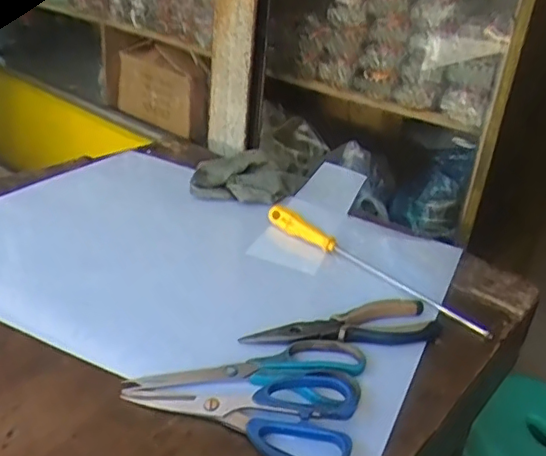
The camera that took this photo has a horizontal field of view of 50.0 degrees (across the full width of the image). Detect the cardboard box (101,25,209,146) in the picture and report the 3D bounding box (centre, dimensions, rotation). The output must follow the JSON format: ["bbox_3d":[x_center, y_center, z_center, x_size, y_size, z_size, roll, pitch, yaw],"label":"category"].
[{"bbox_3d":[-0.302,-0.363,1.474,0.067,0.207,0.403,-21,39,-41],"label":"cardboard box"}]

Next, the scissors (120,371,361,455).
[{"bbox_3d":[-0.024,0.134,0.463,0.175,0.016,0.094,11,28,10],"label":"scissors"}]

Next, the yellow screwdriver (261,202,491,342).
[{"bbox_3d":[0.107,0.037,0.666,0.020,0.022,0.307,-21,38,-40],"label":"yellow screwdriver"}]

